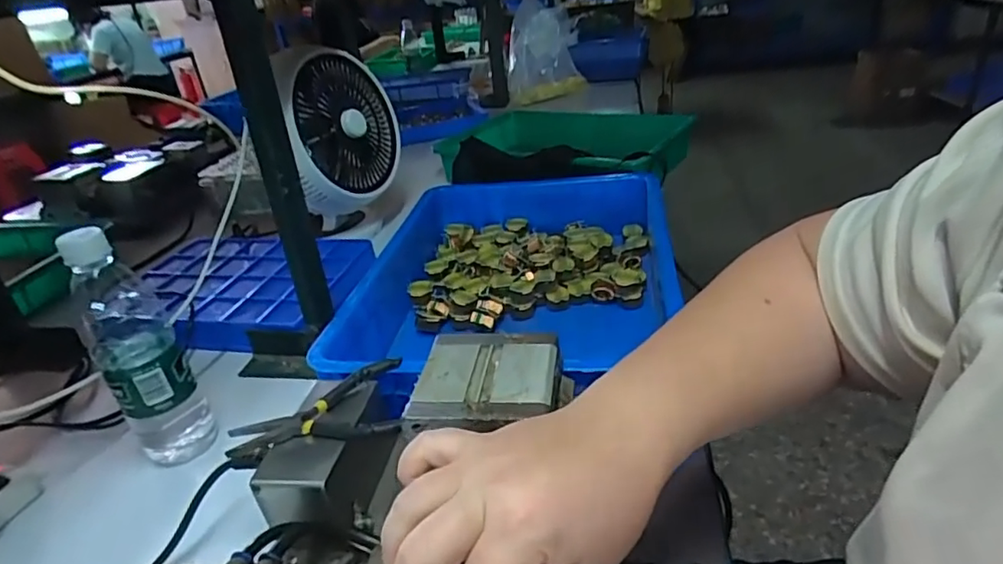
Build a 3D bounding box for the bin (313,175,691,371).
[{"bbox_3d":[0.025,0.008,0.669,0.327,0.117,0.405,-1,29,10],"label":"bin"}]

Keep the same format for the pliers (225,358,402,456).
[{"bbox_3d":[-0.129,0.089,0.416,0.117,0.013,0.075,-7,29,0],"label":"pliers"}]

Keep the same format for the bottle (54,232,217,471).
[{"bbox_3d":[-0.322,0.055,0.509,0.064,0.209,0.060,-27,35,-32],"label":"bottle"}]

